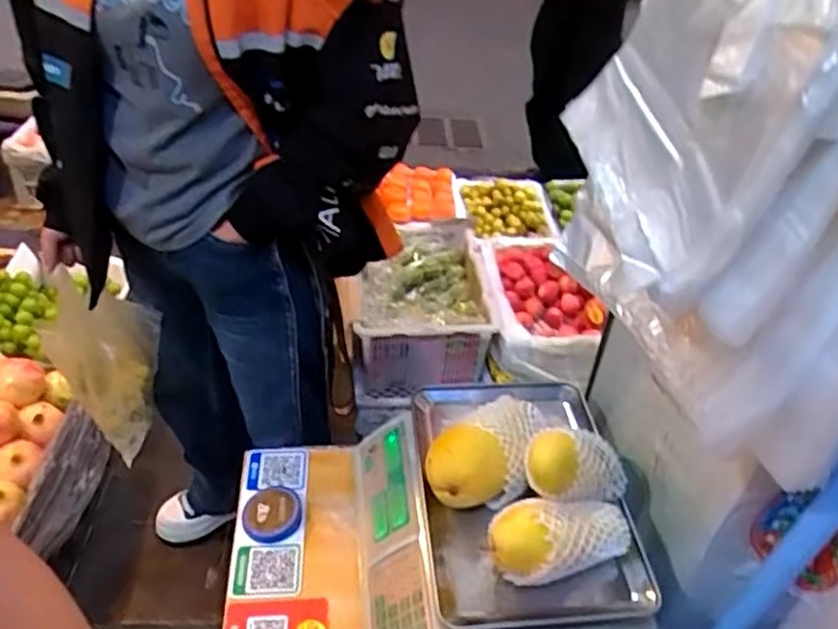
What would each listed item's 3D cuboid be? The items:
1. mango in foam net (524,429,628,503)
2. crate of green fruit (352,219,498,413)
[{"bbox_3d":[0.184,0.174,0.793,0.157,0.072,0.069,16,28,-35],"label":"mango in foam net"},{"bbox_3d":[0.010,-0.015,1.537,0.266,0.188,0.427,3,39,-1],"label":"crate of green fruit"}]

